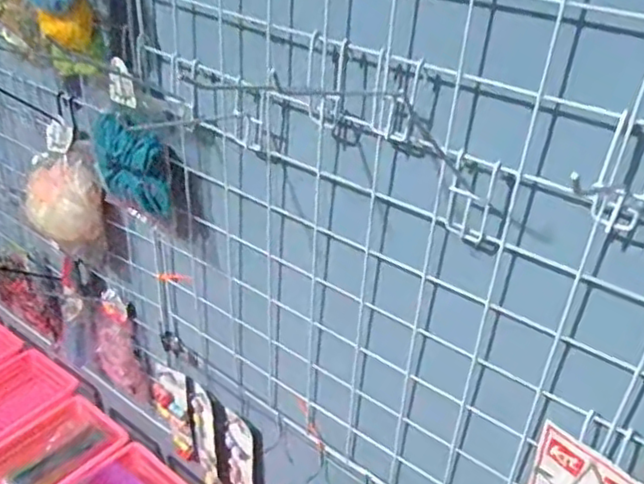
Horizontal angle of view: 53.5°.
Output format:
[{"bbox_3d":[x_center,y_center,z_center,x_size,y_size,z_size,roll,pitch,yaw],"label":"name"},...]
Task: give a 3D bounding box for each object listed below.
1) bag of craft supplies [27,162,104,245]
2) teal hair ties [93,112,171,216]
[{"bbox_3d":[-0.308,-0.044,0.761,0.082,0.097,0.056,-11,35,-21],"label":"bag of craft supplies"},{"bbox_3d":[-0.196,-0.078,0.656,0.106,0.094,0.018,30,41,35],"label":"teal hair ties"}]

